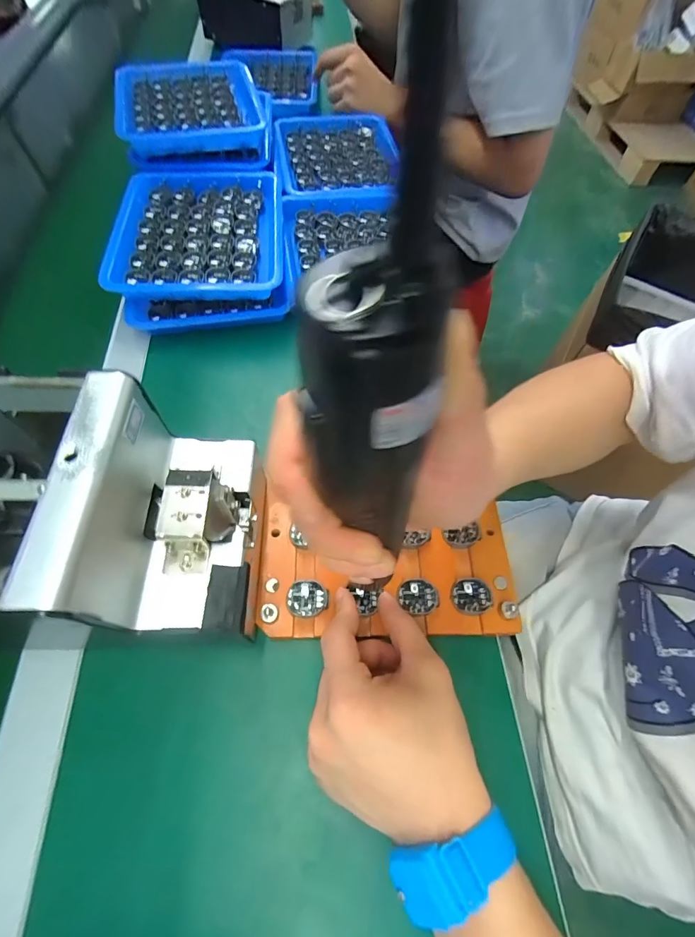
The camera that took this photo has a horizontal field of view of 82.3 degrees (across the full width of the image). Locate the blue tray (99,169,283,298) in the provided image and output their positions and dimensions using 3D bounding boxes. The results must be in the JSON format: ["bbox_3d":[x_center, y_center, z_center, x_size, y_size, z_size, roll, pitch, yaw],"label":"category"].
[{"bbox_3d":[-0.161,-0.266,0.438,0.169,0.030,0.209,-5,61,-4],"label":"blue tray"}]

